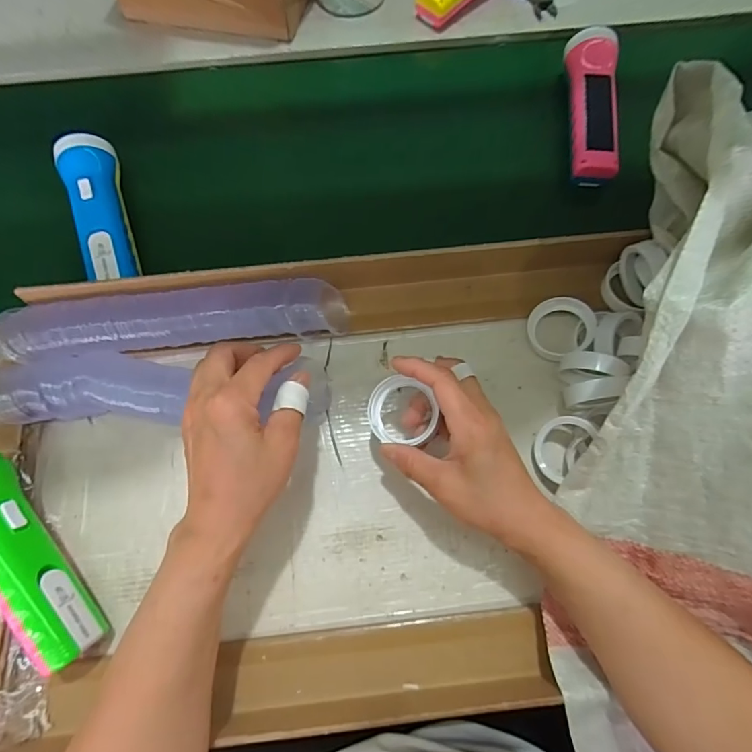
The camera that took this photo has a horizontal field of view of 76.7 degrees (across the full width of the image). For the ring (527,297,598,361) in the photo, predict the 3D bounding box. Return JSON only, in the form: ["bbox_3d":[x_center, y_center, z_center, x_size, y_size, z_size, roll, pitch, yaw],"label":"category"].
[{"bbox_3d":[0.157,-0.040,0.404,0.054,0.016,0.054,-3,80,17],"label":"ring"}]

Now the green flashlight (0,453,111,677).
[{"bbox_3d":[-0.252,0.122,0.333,0.044,0.053,0.170,-35,87,-11],"label":"green flashlight"}]

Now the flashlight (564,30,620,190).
[{"bbox_3d":[0.221,-0.279,0.489,0.047,0.037,0.177,5,71,3],"label":"flashlight"}]

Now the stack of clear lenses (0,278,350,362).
[{"bbox_3d":[-0.166,-0.045,0.401,0.276,0.055,0.044,-6,71,-1],"label":"stack of clear lenses"}]

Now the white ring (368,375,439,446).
[{"bbox_3d":[0.019,0.028,0.351,0.053,0.016,0.049,26,93,7],"label":"white ring"}]

